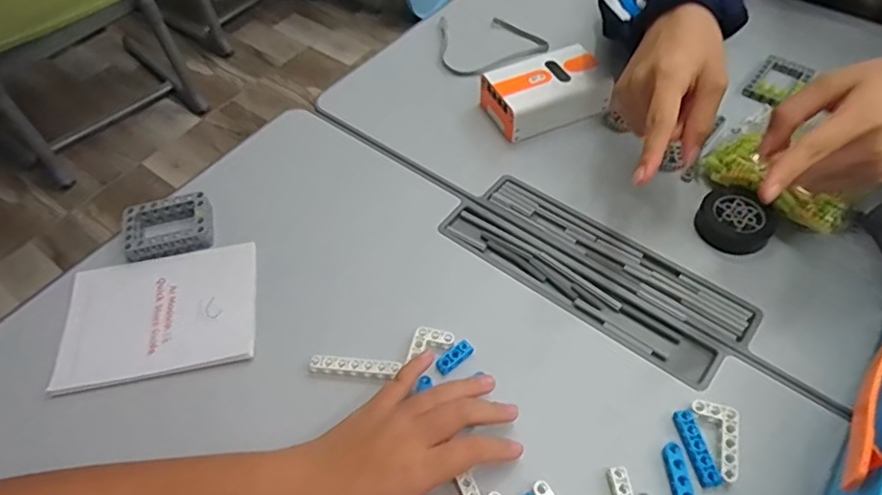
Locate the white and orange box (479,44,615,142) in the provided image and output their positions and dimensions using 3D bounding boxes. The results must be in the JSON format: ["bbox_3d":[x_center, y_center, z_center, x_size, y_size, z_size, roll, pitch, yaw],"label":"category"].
[{"bbox_3d":[0.105,-0.158,0.584,0.114,0.039,0.070,-20,55,-11],"label":"white and orange box"}]

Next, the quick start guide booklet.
[{"bbox_3d":[-0.227,0.052,0.470,0.149,0.008,0.110,-9,56,-4],"label":"quick start guide booklet"}]

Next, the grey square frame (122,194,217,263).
[{"bbox_3d":[-0.242,-0.020,0.515,0.075,0.025,0.052,-18,55,-10],"label":"grey square frame"}]

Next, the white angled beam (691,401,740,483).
[{"bbox_3d":[0.192,0.129,0.391,0.025,0.009,0.053,-8,54,-3],"label":"white angled beam"}]

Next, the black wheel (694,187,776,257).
[{"bbox_3d":[0.251,-0.022,0.494,0.059,0.019,0.055,-1,54,2],"label":"black wheel"}]

